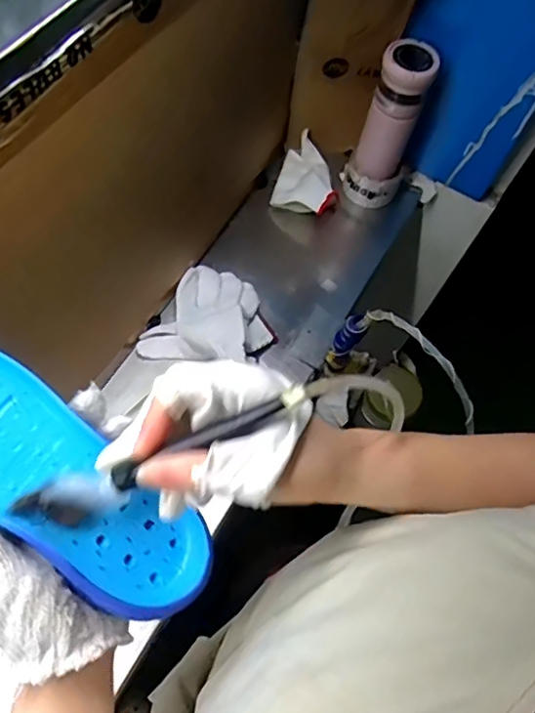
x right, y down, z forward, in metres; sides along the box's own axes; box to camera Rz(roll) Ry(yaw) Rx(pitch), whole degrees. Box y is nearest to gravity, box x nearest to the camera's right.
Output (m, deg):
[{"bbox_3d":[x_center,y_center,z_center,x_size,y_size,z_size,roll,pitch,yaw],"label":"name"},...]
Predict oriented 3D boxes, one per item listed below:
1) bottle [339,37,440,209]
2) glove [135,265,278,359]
[{"bbox_3d":[0.167,-0.323,0.804,0.085,0.222,0.080,13,61,2],"label":"bottle"},{"bbox_3d":[-0.066,-0.050,0.737,0.145,0.058,0.158,2,61,-4],"label":"glove"}]

